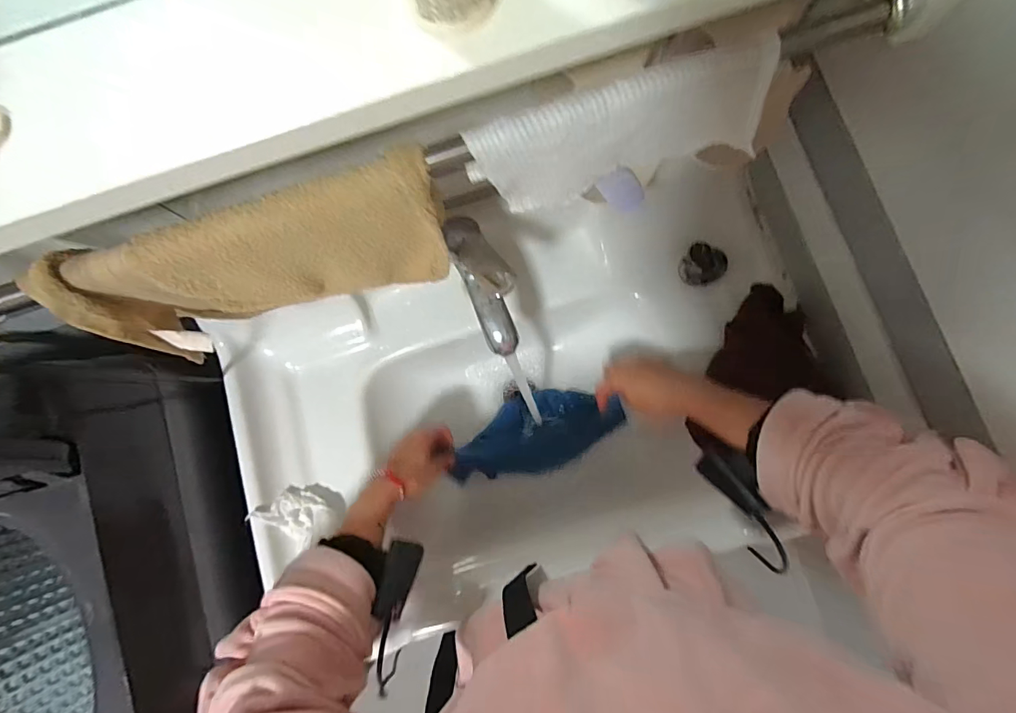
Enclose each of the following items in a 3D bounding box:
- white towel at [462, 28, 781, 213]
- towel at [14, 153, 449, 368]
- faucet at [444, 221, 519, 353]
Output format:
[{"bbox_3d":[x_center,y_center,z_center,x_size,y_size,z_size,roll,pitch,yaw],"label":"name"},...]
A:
[{"bbox_3d":[0.077,-0.157,0.317,0.203,0.093,0.038,-11,82,2],"label":"white towel"},{"bbox_3d":[-0.177,-0.065,0.356,0.270,0.160,0.052,-18,82,1],"label":"towel"},{"bbox_3d":[-0.020,-0.073,0.452,0.047,0.081,0.129,-21,82,1],"label":"faucet"}]

